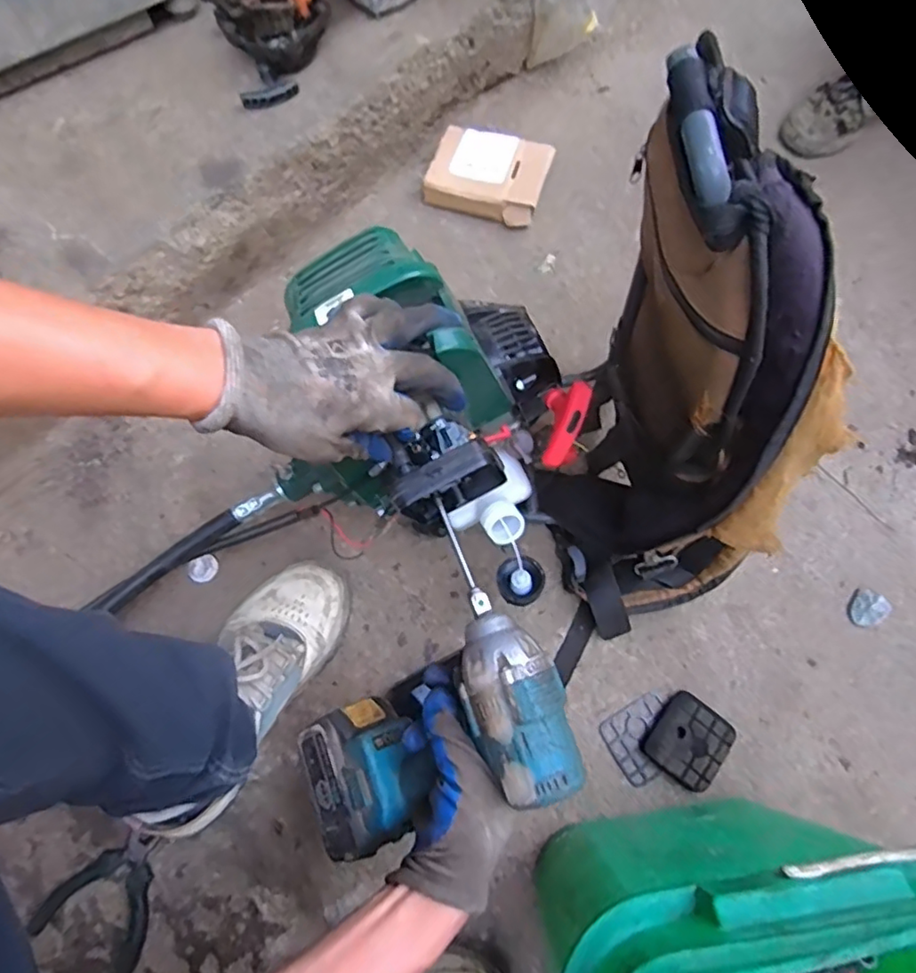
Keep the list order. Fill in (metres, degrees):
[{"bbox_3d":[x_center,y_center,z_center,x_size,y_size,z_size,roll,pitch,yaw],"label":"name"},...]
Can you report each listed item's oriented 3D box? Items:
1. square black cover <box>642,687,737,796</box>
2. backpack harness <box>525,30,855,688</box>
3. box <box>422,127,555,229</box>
[{"bbox_3d":[0.244,0.267,0.627,0.078,0.016,0.081,37,75,10],"label":"square black cover"},{"bbox_3d":[0.162,-0.031,0.486,0.176,0.470,0.257,-24,74,-9],"label":"backpack harness"},{"bbox_3d":[0.043,-0.438,0.839,0.156,0.055,0.126,19,72,4],"label":"box"}]

